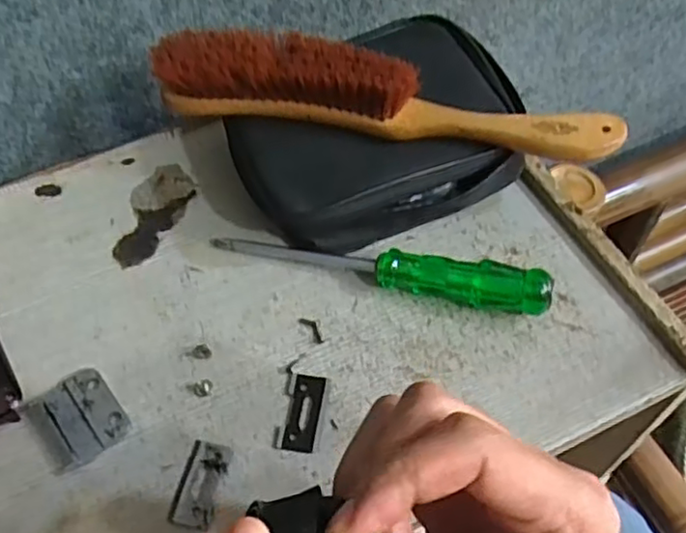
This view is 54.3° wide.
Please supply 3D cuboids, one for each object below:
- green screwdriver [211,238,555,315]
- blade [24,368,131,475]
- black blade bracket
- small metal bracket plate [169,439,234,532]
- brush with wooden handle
[{"bbox_3d":[0.019,-0.002,0.381,0.190,0.024,0.021,12,57,12],"label":"green screwdriver"},{"bbox_3d":[-0.138,0.079,0.347,0.042,0.005,0.048,-31,59,-17],"label":"blade"},{"bbox_3d":[-0.021,0.074,0.344,0.018,0.004,0.042,6,56,8],"label":"black blade bracket"},{"bbox_3d":[-0.070,0.106,0.326,0.020,0.004,0.040,10,57,10],"label":"small metal bracket plate"},{"bbox_3d":[0.022,-0.094,0.374,0.257,0.031,0.046,12,57,12],"label":"brush with wooden handle"}]

